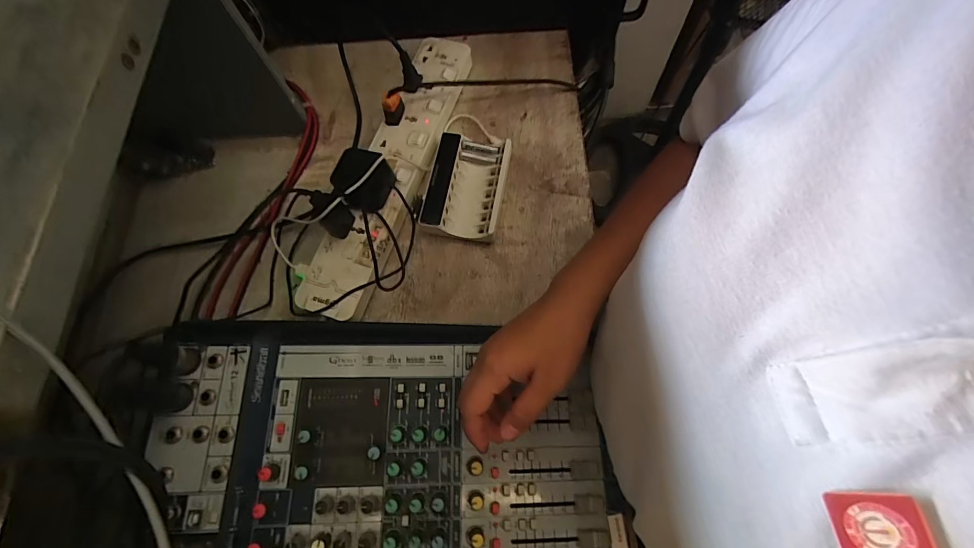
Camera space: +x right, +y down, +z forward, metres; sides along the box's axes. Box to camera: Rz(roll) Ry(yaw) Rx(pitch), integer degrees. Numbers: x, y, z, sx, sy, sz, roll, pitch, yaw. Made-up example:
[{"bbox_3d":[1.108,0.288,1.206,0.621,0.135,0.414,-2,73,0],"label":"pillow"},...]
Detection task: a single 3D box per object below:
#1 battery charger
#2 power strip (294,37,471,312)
[{"bbox_3d":[-0.025,-0.102,0.472,0.086,0.030,0.122,10,71,5],"label":"battery charger"},{"bbox_3d":[-0.116,-0.132,0.482,0.075,0.043,0.380,20,72,9],"label":"power strip"}]

